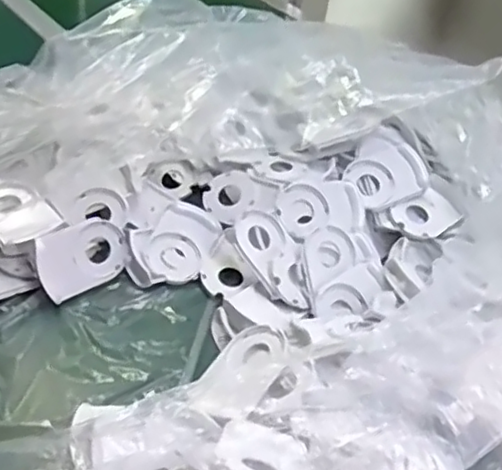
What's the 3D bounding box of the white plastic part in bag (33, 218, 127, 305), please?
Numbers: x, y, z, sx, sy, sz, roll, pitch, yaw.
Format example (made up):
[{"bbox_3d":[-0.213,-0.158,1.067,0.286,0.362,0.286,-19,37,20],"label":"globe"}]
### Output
[{"bbox_3d":[-0.146,0.019,0.554,0.081,0.057,0.009,-28,20,-35],"label":"white plastic part in bag"}]

